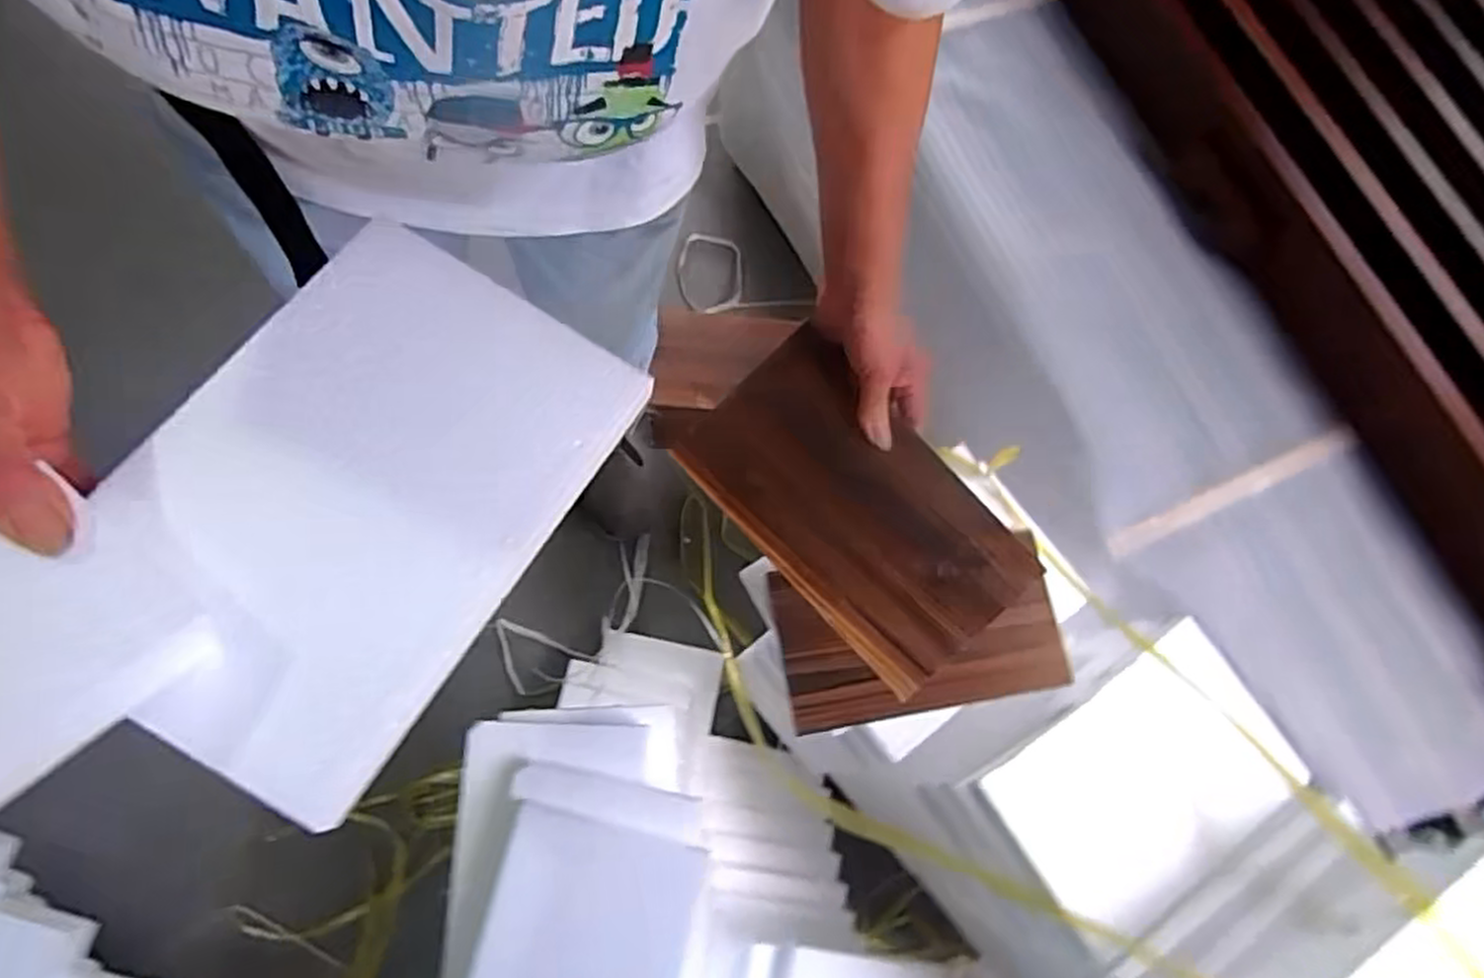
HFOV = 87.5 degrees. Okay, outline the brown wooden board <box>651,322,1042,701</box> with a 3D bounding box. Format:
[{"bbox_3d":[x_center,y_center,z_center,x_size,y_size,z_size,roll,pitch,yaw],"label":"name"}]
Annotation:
[{"bbox_3d":[0.079,0.010,0.590,0.148,0.016,0.270,-44,87,-2],"label":"brown wooden board"}]

